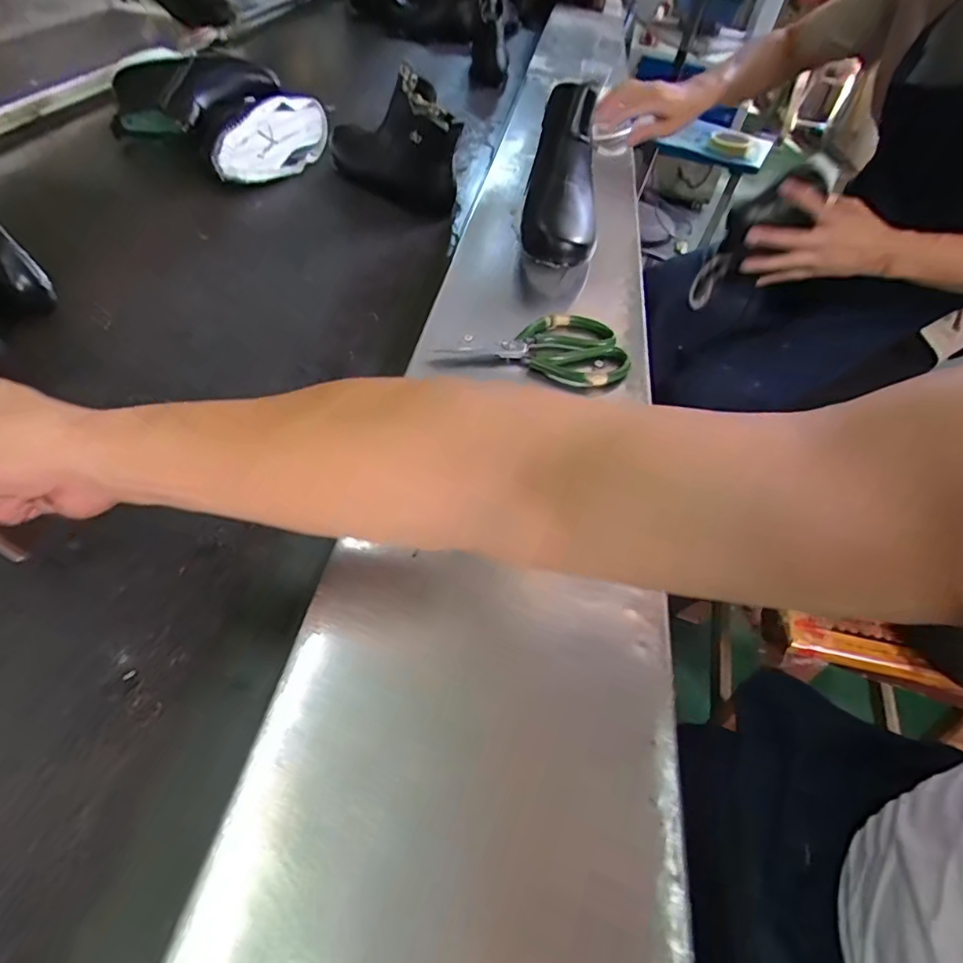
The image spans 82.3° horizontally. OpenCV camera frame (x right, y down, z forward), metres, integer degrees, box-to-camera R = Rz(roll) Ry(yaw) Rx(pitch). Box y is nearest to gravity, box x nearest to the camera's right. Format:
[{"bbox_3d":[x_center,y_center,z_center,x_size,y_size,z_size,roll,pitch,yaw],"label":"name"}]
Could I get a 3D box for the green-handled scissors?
[{"bbox_3d":[0.053,-0.138,0.551,0.183,0.021,0.097,12,49,1],"label":"green-handled scissors"}]

